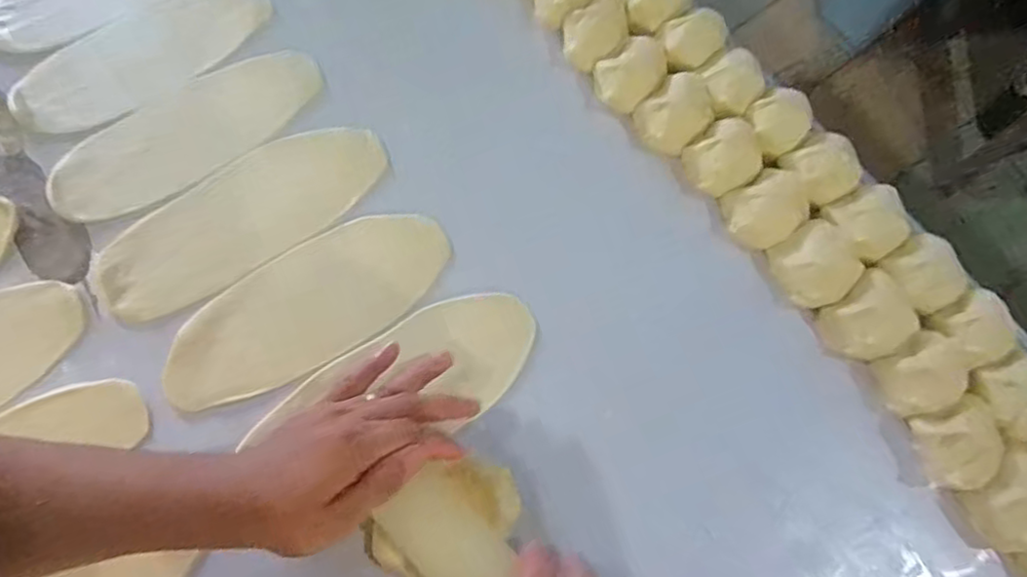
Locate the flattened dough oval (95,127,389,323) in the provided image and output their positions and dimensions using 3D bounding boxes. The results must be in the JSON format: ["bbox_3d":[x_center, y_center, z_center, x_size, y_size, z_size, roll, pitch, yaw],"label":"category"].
[{"bbox_3d":[-0.209,-0.058,0.513,0.227,0.010,0.090,-34,76,-9],"label":"flattened dough oval"}]

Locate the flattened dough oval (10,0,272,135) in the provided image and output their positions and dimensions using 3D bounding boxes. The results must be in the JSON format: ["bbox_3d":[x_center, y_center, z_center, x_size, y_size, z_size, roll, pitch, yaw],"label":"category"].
[{"bbox_3d":[-0.313,-0.202,0.561,0.217,0.012,0.090,-35,76,-10],"label":"flattened dough oval"}]

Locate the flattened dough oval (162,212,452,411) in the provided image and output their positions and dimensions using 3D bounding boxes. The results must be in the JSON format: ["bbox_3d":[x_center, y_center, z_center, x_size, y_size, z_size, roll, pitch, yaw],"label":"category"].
[{"bbox_3d":[-0.151,0.012,0.490,0.217,0.008,0.088,-30,75,-8],"label":"flattened dough oval"}]

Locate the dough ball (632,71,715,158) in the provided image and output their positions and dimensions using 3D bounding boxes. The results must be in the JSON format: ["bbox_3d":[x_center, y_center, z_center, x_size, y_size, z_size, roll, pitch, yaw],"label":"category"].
[{"bbox_3d":[0.132,-0.140,0.527,0.049,0.030,0.059,43,78,12],"label":"dough ball"}]

